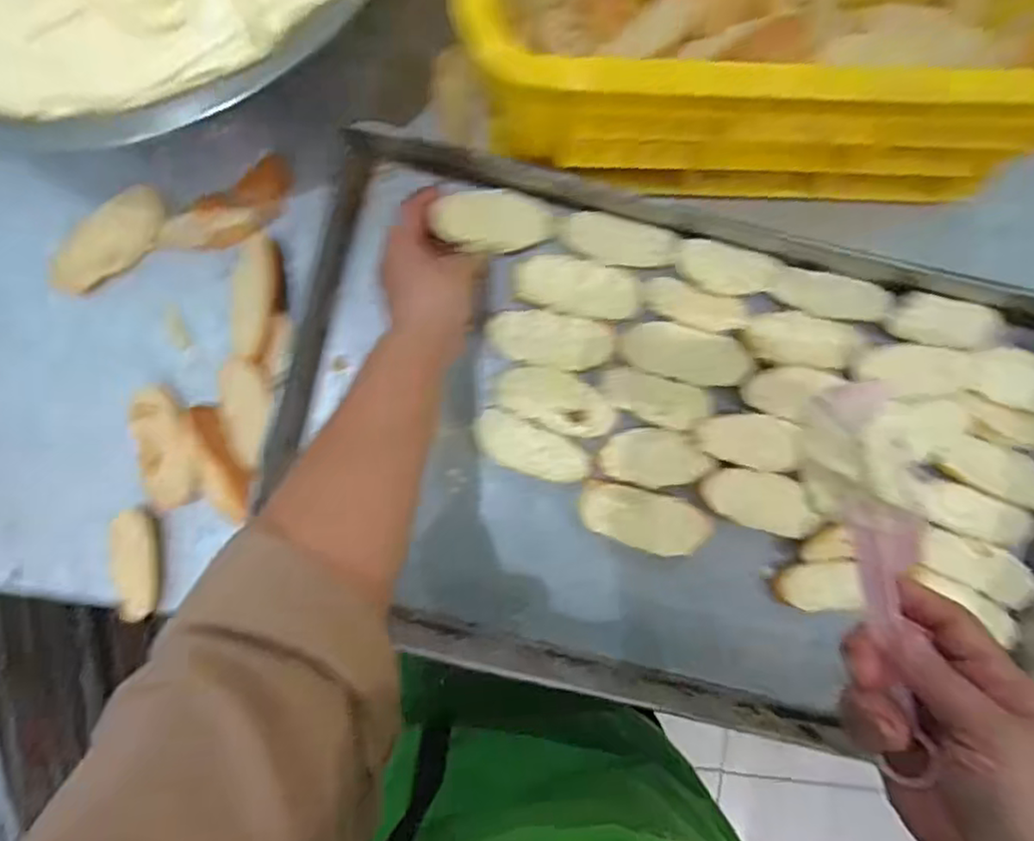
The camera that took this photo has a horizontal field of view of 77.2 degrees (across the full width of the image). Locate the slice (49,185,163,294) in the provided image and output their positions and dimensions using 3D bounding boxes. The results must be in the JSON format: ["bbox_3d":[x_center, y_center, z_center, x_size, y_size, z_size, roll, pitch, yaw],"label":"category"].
[{"bbox_3d":[-0.314,-0.137,0.500,0.102,0.014,0.041,-45,132,-3],"label":"slice"}]

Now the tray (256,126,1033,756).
[{"bbox_3d":[0.130,0.027,0.507,0.614,0.052,0.376,11,91,1],"label":"tray"}]

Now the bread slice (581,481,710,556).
[{"bbox_3d":[0.101,0.079,0.515,0.101,0.022,0.044,13,91,1],"label":"bread slice"}]

